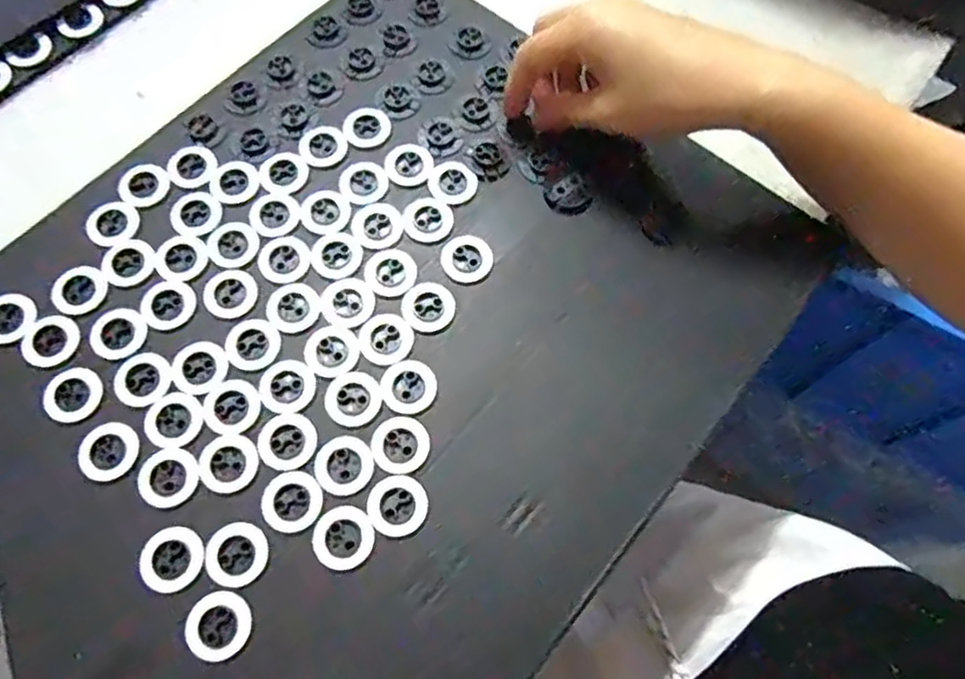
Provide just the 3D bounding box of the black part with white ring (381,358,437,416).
[{"bbox_3d":[-0.038,0.024,0.347,0.028,0.004,0.028,0,68,0],"label":"black part with white ring"}]

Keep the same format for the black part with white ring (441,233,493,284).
[{"bbox_3d":[-0.009,-0.046,0.375,0.028,0.004,0.029,0,68,0],"label":"black part with white ring"}]

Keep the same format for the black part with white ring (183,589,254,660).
[{"bbox_3d":[-0.120,0.131,0.306,0.028,0.004,0.028,0,68,0],"label":"black part with white ring"}]

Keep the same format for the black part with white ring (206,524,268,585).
[{"bbox_3d":[-0.117,0.101,0.316,0.028,0.004,0.028,0,68,0],"label":"black part with white ring"}]

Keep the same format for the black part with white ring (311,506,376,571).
[{"bbox_3d":[-0.066,0.094,0.319,0.028,0.004,0.028,0,68,0],"label":"black part with white ring"}]

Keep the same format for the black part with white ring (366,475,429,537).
[{"bbox_3d":[-0.041,0.081,0.327,0.029,0.004,0.028,0,68,0],"label":"black part with white ring"}]

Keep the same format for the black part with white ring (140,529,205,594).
[{"bbox_3d":[-0.147,0.103,0.315,0.028,0.005,0.027,0,68,0],"label":"black part with white ring"}]

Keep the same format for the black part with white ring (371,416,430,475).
[{"bbox_3d":[-0.041,0.053,0.337,0.028,0.004,0.028,0,68,0],"label":"black part with white ring"}]

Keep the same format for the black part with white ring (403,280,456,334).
[{"bbox_3d":[-0.029,-0.018,0.363,0.028,0.004,0.028,0,68,0],"label":"black part with white ring"}]

